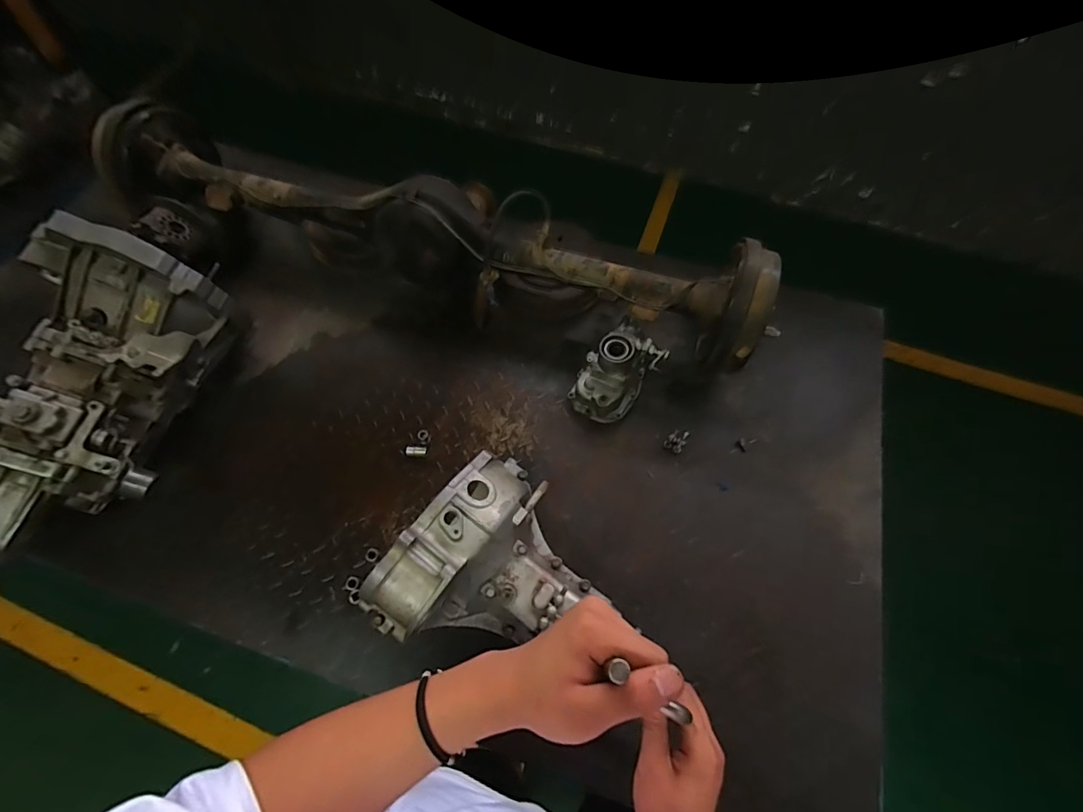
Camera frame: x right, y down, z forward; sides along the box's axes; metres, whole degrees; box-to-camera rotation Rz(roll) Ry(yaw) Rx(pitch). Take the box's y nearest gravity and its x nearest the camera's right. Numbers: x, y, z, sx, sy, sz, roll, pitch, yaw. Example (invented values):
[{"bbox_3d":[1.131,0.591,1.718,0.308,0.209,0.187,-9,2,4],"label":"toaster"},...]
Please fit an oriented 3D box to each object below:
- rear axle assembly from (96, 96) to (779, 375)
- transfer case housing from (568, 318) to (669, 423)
[{"bbox_3d":[-0.219,-0.370,1.024,1.340,0.255,0.315,14,62,6],"label":"rear axle assembly"},{"bbox_3d":[0.153,-0.077,0.958,0.126,0.130,0.199,36,68,17],"label":"transfer case housing"}]

